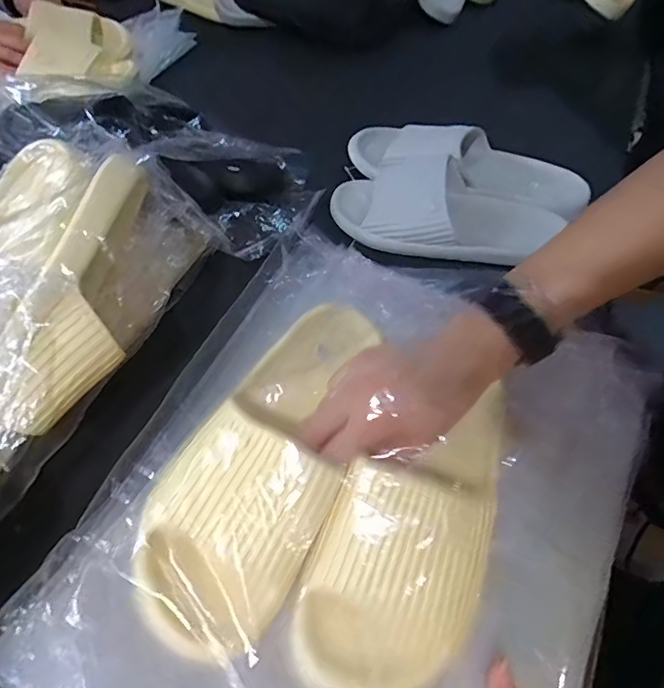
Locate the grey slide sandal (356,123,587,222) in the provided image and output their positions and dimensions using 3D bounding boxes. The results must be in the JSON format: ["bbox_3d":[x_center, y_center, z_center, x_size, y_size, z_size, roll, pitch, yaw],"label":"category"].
[{"bbox_3d":[0.165,-0.233,0.586,0.279,0.055,0.108,15,54,9],"label":"grey slide sandal"}]

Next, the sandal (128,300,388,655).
[{"bbox_3d":[-0.037,0.059,0.322,0.098,0.055,0.247,17,52,11],"label":"sandal"}]

